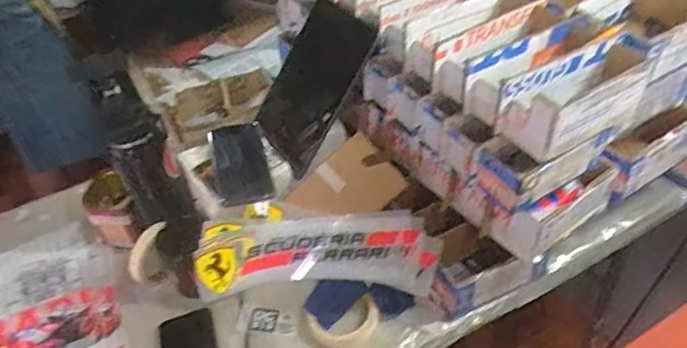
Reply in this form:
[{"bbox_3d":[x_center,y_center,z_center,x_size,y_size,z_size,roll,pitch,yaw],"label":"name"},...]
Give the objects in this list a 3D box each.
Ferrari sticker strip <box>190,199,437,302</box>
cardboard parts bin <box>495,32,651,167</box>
[{"bbox_3d":[-0.035,0.118,0.835,0.344,0.092,0.117,2,43,9],"label":"Ferrari sticker strip"},{"bbox_3d":[0.283,-0.092,0.666,0.204,0.078,0.072,-24,45,-18],"label":"cardboard parts bin"}]

